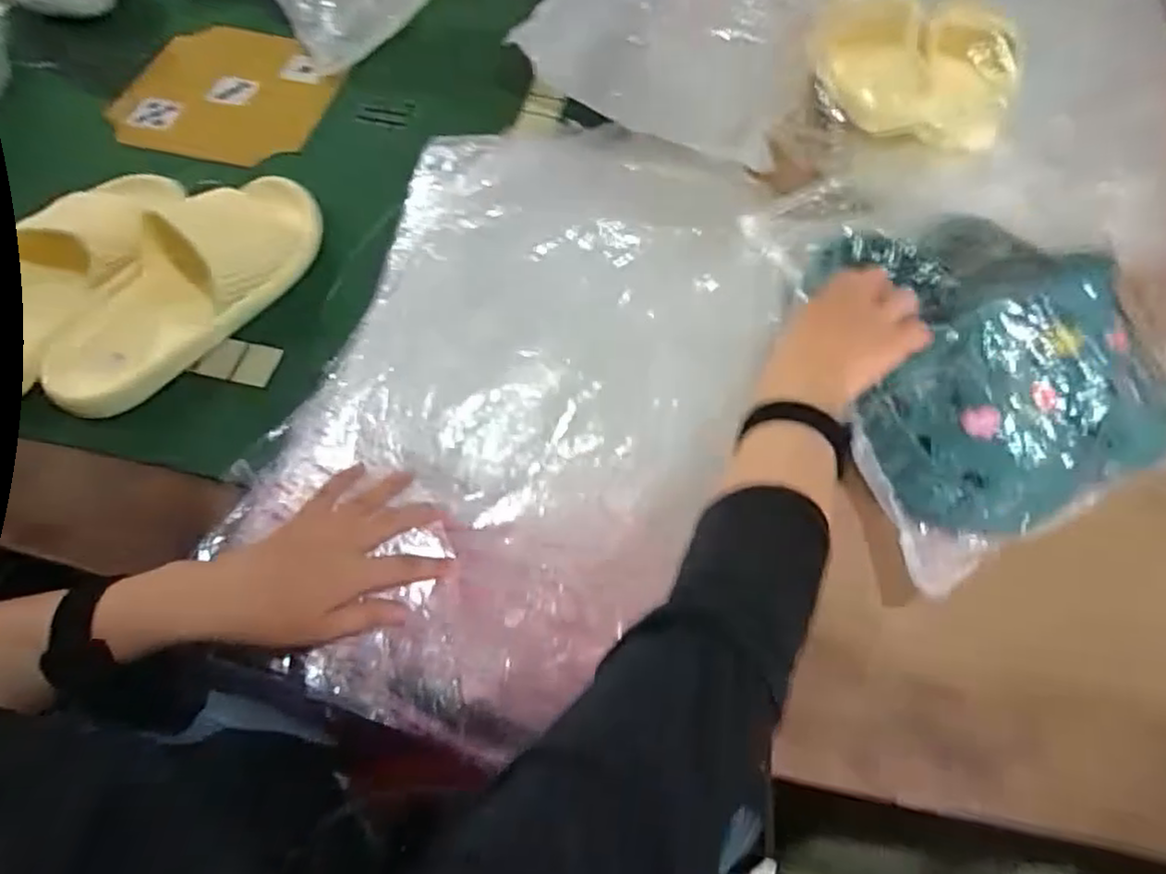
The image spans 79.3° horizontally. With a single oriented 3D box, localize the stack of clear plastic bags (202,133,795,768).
[{"bbox_3d":[-0.033,-0.041,0.537,0.314,0.042,0.507,19,71,7],"label":"stack of clear plastic bags"}]

